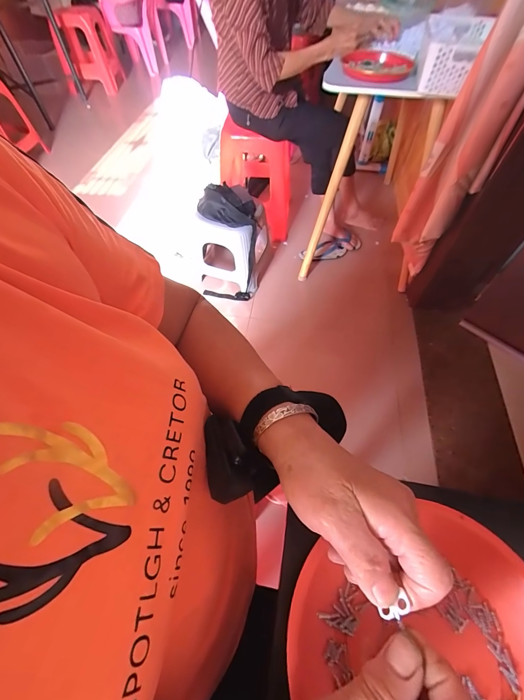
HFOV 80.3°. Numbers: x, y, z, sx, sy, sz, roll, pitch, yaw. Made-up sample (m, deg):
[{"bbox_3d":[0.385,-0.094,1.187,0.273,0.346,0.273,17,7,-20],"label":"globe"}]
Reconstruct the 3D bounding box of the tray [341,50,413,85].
[{"bbox_3d":[0.359,-0.887,0.970,0.199,0.046,0.182,-21,60,-12],"label":"tray"}]

